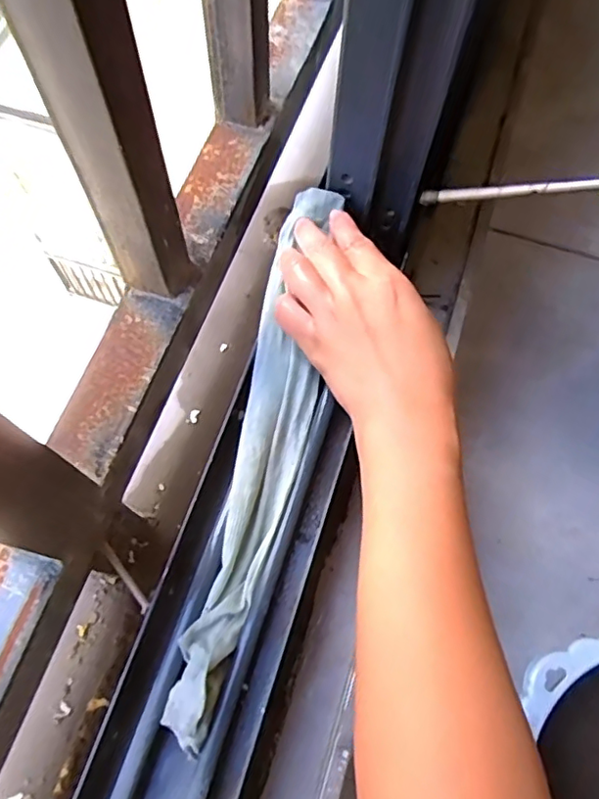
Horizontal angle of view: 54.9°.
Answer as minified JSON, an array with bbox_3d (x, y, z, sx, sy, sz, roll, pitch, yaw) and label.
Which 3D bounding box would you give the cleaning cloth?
[{"bbox_3d":[-0.016,0.016,0.336,0.042,0.024,0.325,11,71,2],"label":"cleaning cloth"}]

